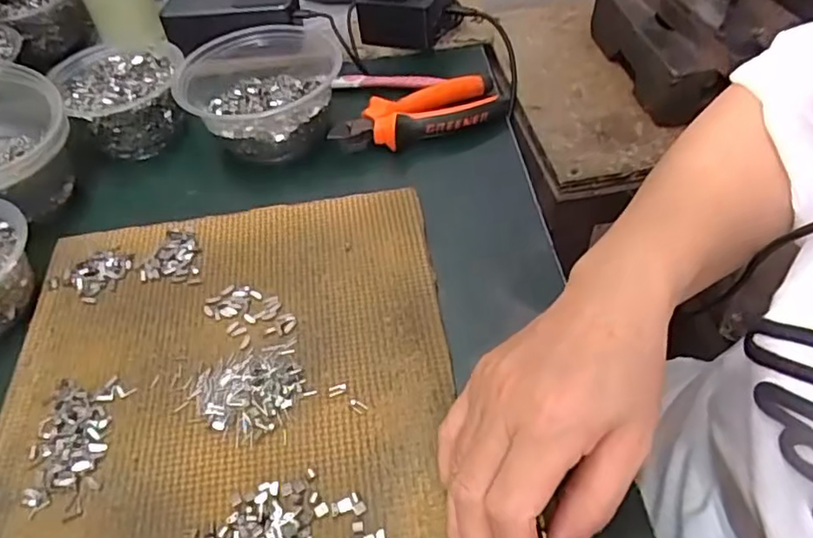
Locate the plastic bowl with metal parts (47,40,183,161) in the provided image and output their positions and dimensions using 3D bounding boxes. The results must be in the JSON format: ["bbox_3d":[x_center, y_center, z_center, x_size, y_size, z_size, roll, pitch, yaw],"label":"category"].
[{"bbox_3d":[-0.242,-0.148,0.536,0.099,0.060,0.106,-2,48,3],"label":"plastic bowl with metal parts"}]

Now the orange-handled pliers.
[{"bbox_3d":[0.010,-0.135,0.519,0.147,0.018,0.056,-17,49,-10],"label":"orange-handled pliers"}]

